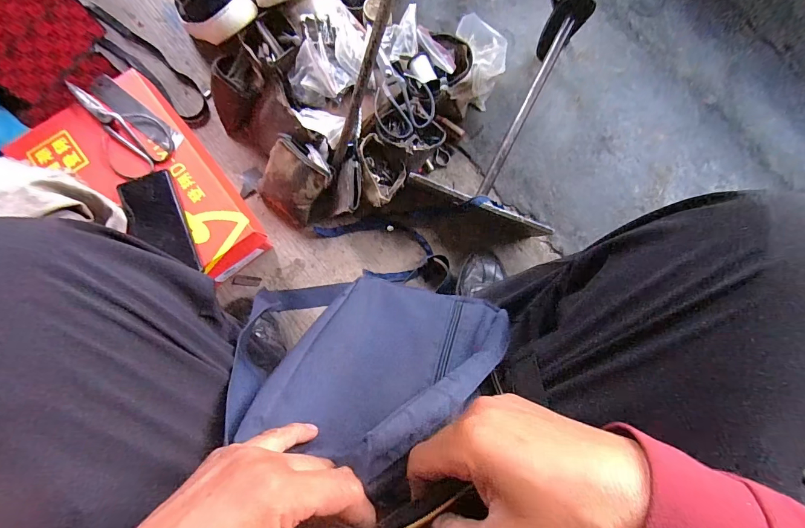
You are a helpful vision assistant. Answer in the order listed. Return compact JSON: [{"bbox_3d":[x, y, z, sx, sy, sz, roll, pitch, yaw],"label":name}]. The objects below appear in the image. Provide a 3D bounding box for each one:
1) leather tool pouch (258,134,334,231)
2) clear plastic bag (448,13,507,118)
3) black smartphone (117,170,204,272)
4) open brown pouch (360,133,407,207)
[{"bbox_3d":[-0.185,-0.135,0.626,0.105,0.034,0.133,35,119,-5],"label":"leather tool pouch"},{"bbox_3d":[0.130,-0.342,0.654,0.088,0.080,0.132,7,83,-2],"label":"clear plastic bag"},{"bbox_3d":[-0.343,-0.055,0.527,0.075,0.013,0.149,-20,79,-8],"label":"black smartphone"},{"bbox_3d":[-0.034,-0.160,0.632,0.078,0.045,0.115,-17,103,-22],"label":"open brown pouch"}]

